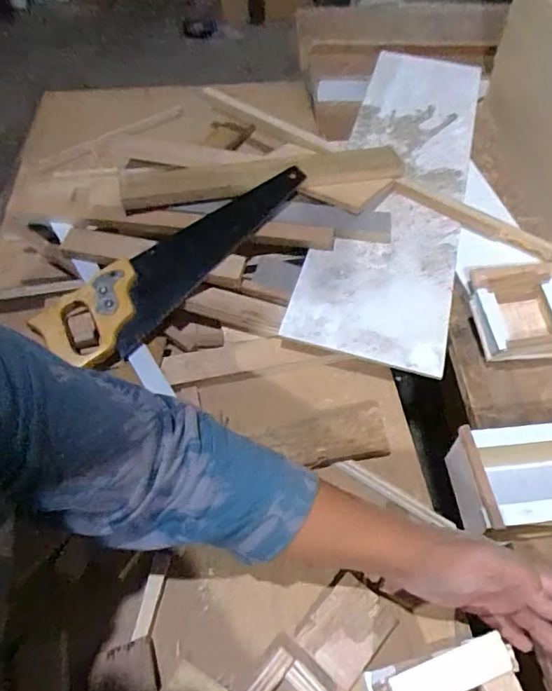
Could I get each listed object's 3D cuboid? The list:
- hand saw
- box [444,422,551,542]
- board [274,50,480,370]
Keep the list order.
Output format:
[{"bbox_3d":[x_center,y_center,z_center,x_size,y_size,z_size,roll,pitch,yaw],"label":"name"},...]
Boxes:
[{"bbox_3d":[-0.119,-0.121,0.642,0.107,0.035,0.379,38,63,20],"label":"hand saw"},{"bbox_3d":[0.253,0.130,0.490,0.157,0.060,0.097,-3,55,-4],"label":"box"},{"bbox_3d":[0.189,-0.250,0.757,0.187,0.019,0.651,15,58,8],"label":"board"}]

